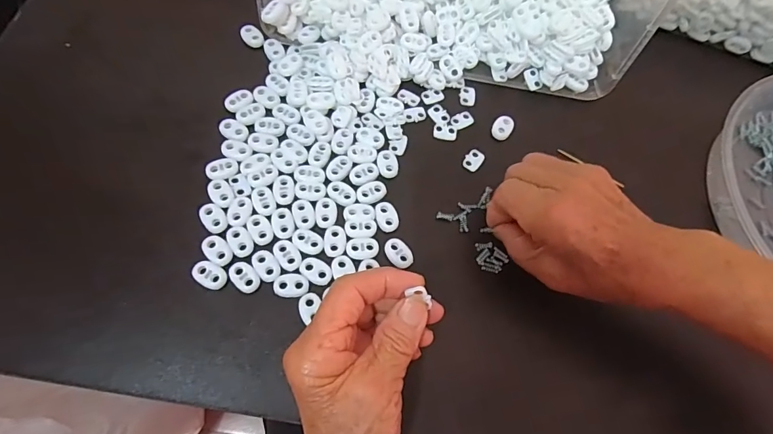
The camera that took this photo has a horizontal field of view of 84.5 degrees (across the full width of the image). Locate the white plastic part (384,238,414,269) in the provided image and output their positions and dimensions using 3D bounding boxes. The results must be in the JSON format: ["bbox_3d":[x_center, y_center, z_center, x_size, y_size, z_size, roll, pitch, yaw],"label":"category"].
[{"bbox_3d":[0.009,0.025,0.297,0.017,0.004,0.023,-37,76,-18],"label":"white plastic part"}]

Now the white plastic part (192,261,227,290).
[{"bbox_3d":[-0.115,0.038,0.275,0.023,0.004,0.015,30,68,7],"label":"white plastic part"}]

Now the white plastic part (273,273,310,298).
[{"bbox_3d":[-0.062,0.044,0.278,0.022,0.004,0.016,-5,68,-8],"label":"white plastic part"}]

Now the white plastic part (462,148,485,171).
[{"bbox_3d":[0.069,-0.046,0.334,0.013,0.004,0.020,35,69,8],"label":"white plastic part"}]

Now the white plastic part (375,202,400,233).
[{"bbox_3d":[0.001,0.000,0.306,0.016,0.004,0.023,-12,70,-11],"label":"white plastic part"}]

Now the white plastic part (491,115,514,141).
[{"bbox_3d":[0.095,-0.074,0.348,0.015,0.004,0.023,27,68,5],"label":"white plastic part"}]

